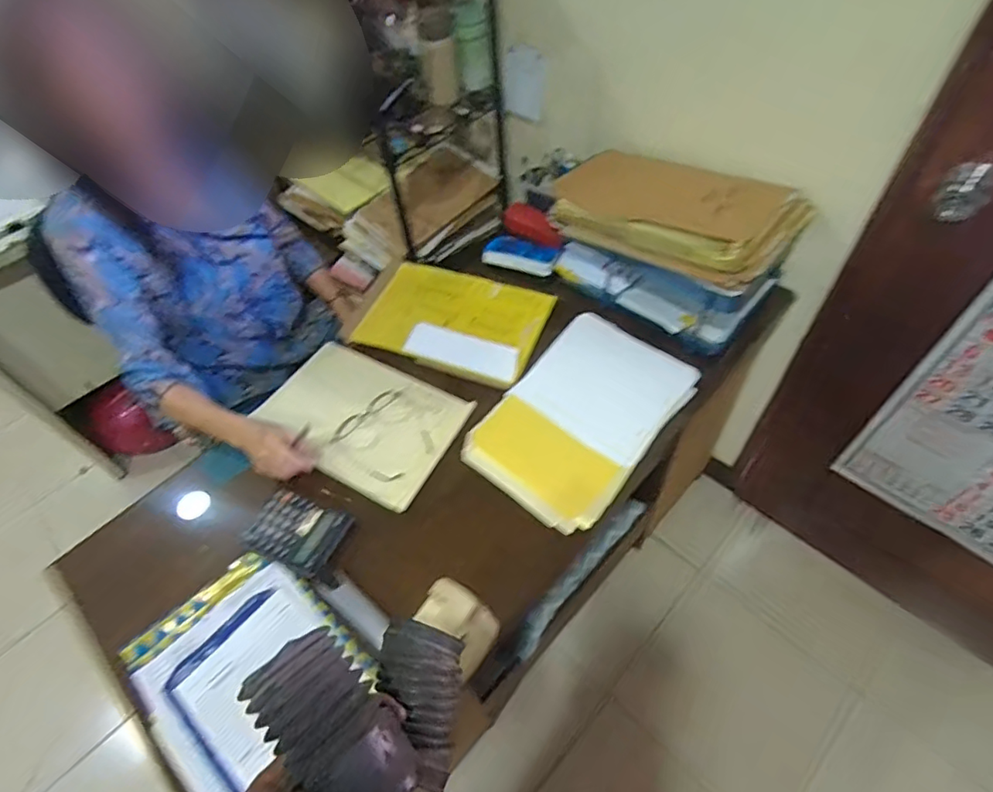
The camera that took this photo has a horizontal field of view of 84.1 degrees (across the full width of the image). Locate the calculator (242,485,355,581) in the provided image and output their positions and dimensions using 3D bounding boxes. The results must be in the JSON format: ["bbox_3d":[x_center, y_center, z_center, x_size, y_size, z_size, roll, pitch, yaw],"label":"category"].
[{"bbox_3d":[-0.288,0.192,0.794,0.134,0.019,0.097,21,58,19],"label":"calculator"}]

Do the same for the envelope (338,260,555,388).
[{"bbox_3d":[-0.100,-0.158,1.042,0.374,0.026,0.254,15,56,15],"label":"envelope"}]

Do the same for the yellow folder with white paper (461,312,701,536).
[{"bbox_3d":[0.136,0.024,0.884,0.235,0.028,0.355,33,62,25],"label":"yellow folder with white paper"}]

